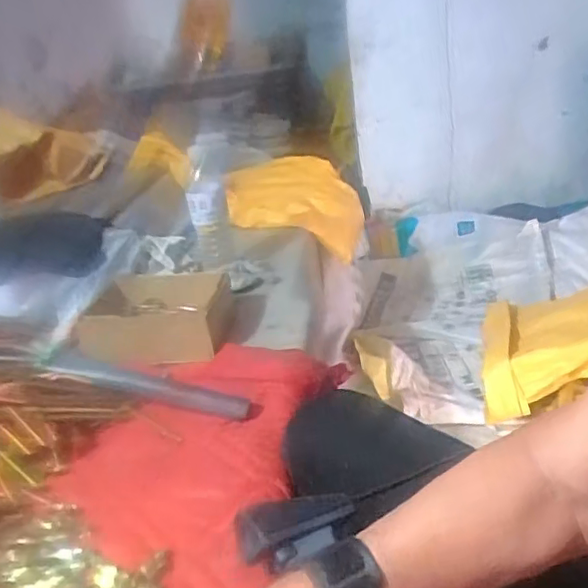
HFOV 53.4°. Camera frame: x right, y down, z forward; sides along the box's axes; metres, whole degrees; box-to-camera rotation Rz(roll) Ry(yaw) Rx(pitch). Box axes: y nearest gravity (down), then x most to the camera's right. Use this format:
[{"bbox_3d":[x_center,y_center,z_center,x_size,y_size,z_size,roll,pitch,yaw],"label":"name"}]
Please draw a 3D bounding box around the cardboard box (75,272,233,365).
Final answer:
[{"bbox_3d":[-0.187,0.032,0.813,0.180,0.072,0.150,-5,24,9],"label":"cardboard box"}]

